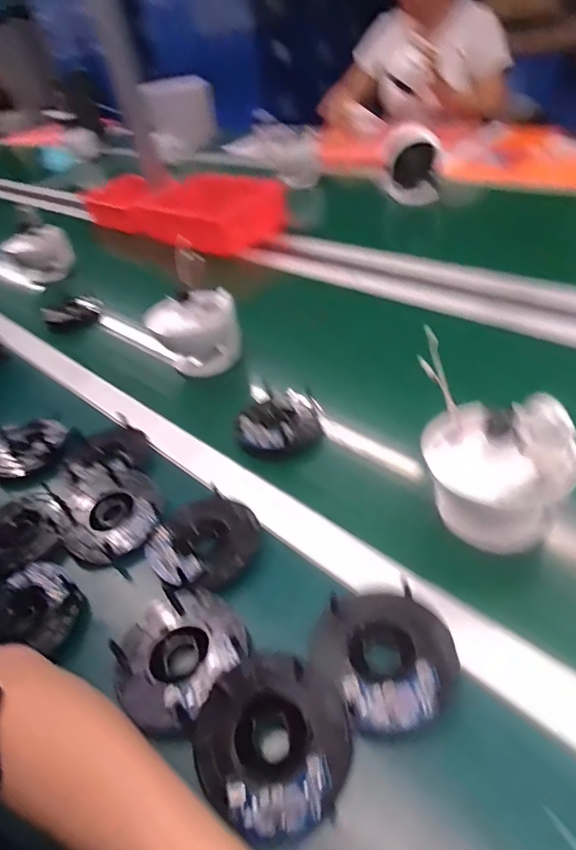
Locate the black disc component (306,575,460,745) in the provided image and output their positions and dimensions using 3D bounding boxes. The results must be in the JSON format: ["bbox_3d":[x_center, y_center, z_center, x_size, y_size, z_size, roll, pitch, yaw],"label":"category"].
[{"bbox_3d":[0.072,0.166,0.370,0.094,0.024,0.102,-4,42,3],"label":"black disc component"}]

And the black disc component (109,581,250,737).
[{"bbox_3d":[-0.087,0.176,0.395,0.099,0.025,0.104,-4,42,3],"label":"black disc component"}]

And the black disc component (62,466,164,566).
[{"bbox_3d":[-0.181,0.086,0.523,0.100,0.023,0.108,-6,42,0],"label":"black disc component"}]

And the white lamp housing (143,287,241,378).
[{"bbox_3d":[-0.131,-0.127,0.723,0.119,0.119,0.063,-13,42,-7],"label":"white lamp housing"}]

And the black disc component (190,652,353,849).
[{"bbox_3d":[-0.011,0.207,0.335,0.098,0.026,0.102,-4,42,3],"label":"black disc component"}]

